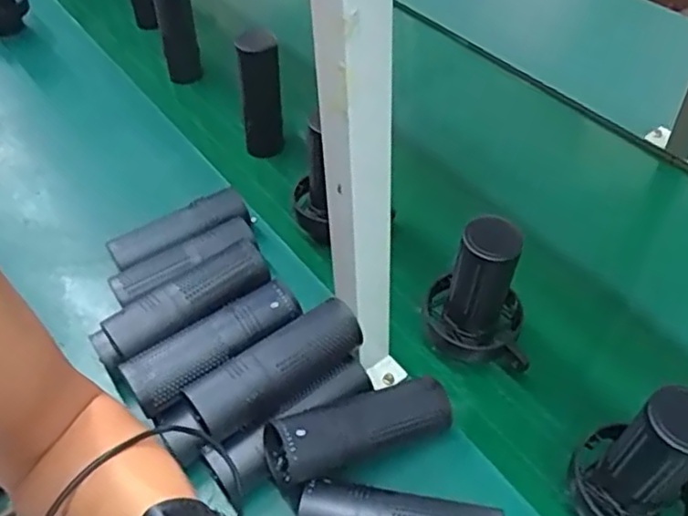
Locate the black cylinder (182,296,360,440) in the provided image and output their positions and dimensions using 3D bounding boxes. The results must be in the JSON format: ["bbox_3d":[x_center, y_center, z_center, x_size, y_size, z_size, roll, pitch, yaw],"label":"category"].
[{"bbox_3d":[-0.054,0.097,0.576,0.158,0.044,0.054,-31,56,-23],"label":"black cylinder"}]

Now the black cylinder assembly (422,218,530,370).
[{"bbox_3d":[0.131,0.031,0.619,0.097,0.136,0.081,11,50,10],"label":"black cylinder assembly"}]

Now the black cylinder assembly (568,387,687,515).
[{"bbox_3d":[0.244,0.174,0.507,0.120,0.177,0.079,36,58,27],"label":"black cylinder assembly"}]

